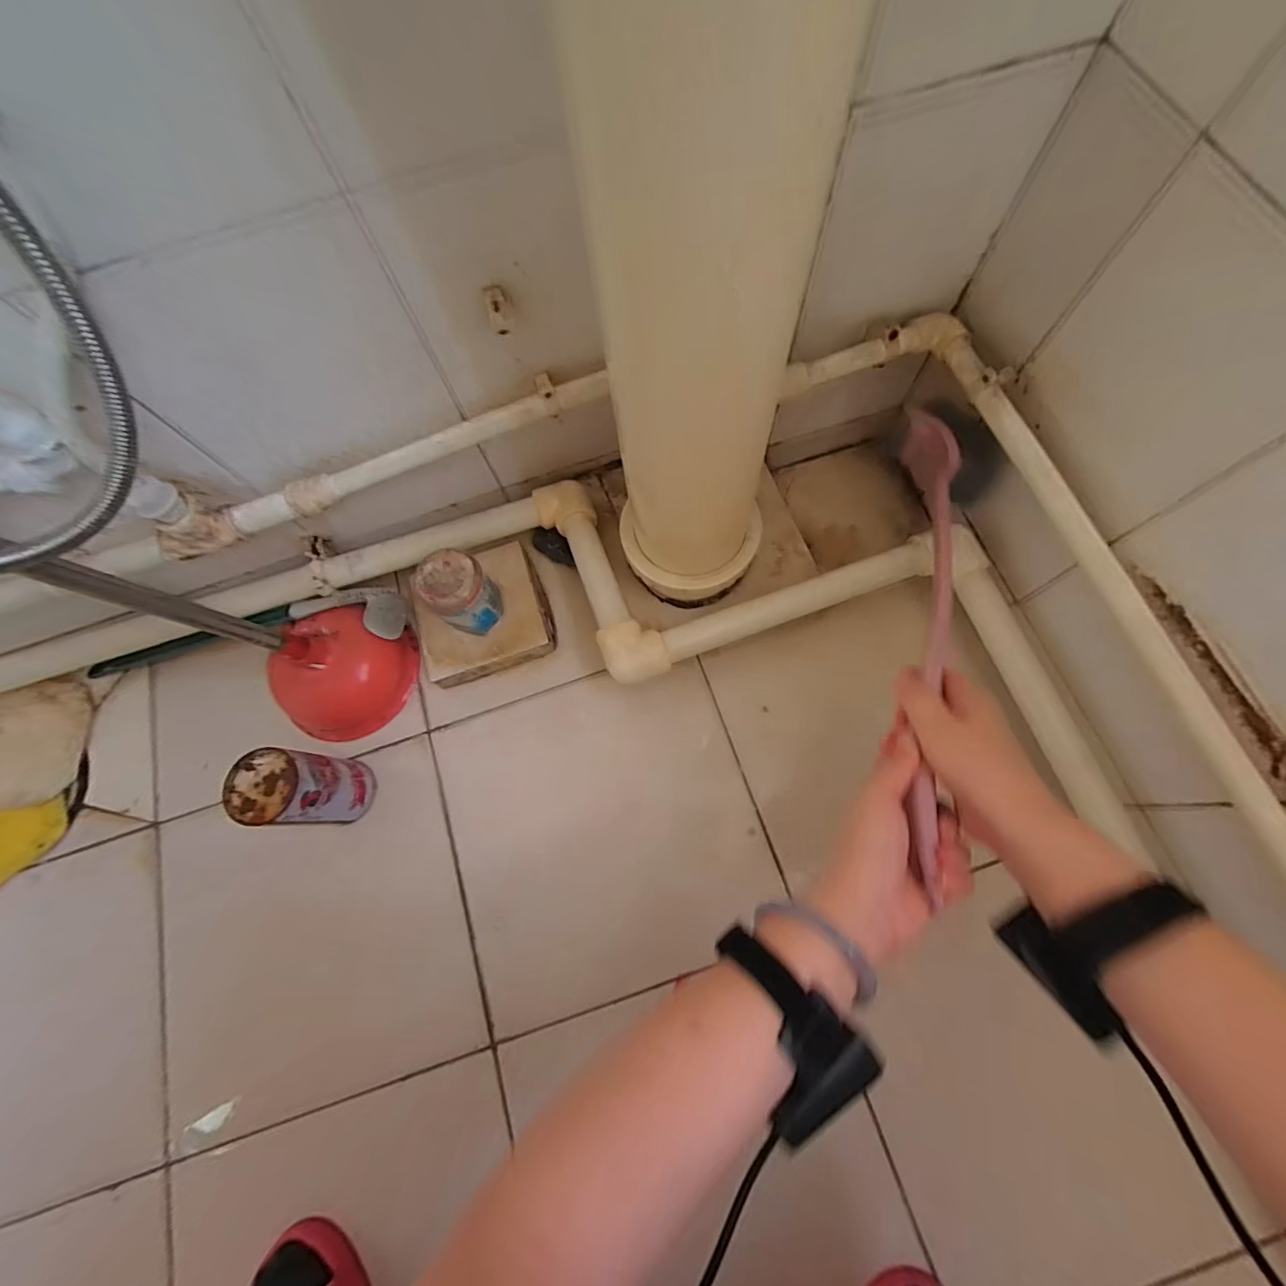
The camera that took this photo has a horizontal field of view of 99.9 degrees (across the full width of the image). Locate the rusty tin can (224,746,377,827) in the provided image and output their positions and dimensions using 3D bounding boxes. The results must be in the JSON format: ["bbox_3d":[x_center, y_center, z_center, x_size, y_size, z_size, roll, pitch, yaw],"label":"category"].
[{"bbox_3d":[-0.317,0.138,0.511,0.064,0.125,0.061,-1,72,2],"label":"rusty tin can"}]

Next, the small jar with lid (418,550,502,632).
[{"bbox_3d":[-0.180,-0.049,0.538,0.060,0.086,0.059,-1,72,2],"label":"small jar with lid"}]

